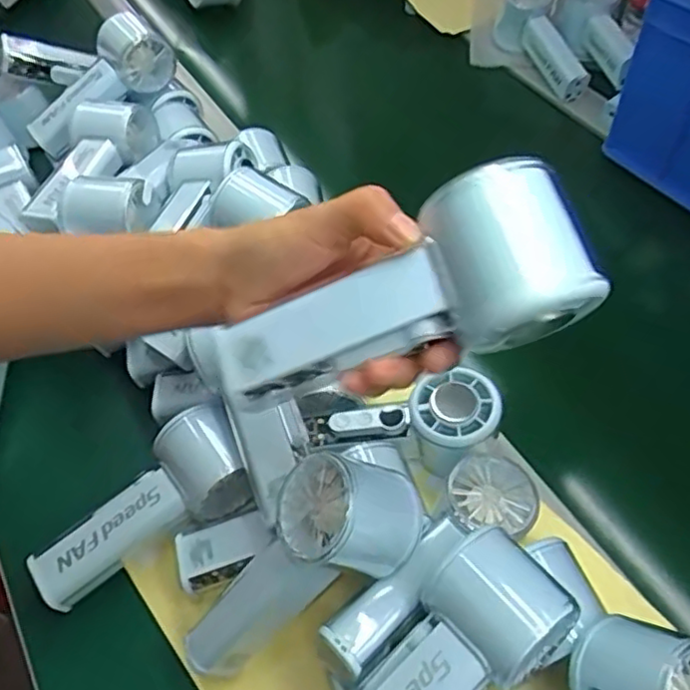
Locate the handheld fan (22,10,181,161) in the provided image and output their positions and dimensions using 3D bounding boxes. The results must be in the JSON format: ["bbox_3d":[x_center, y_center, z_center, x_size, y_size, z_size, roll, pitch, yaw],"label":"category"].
[{"bbox_3d":[-0.231,-0.245,0.623,0.149,0.047,0.062,-44,62,-4],"label":"handheld fan"}]

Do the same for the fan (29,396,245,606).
[{"bbox_3d":[-0.136,0.104,0.430,0.144,0.050,0.074,-26,57,-15],"label":"fan"}]

